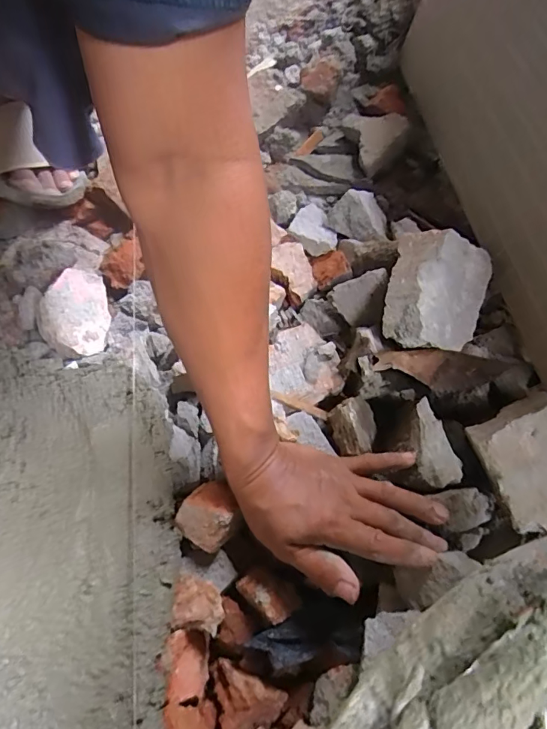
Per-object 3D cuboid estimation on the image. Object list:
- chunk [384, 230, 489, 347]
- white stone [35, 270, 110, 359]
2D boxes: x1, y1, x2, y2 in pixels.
[{"bbox_3d":[0.150,-0.065,0.425,0.086,0.049,0.106,11,91,-32],"label":"chunk"},{"bbox_3d":[-0.198,-0.049,0.464,0.060,0.034,0.096,-9,64,-6],"label":"white stone"}]

